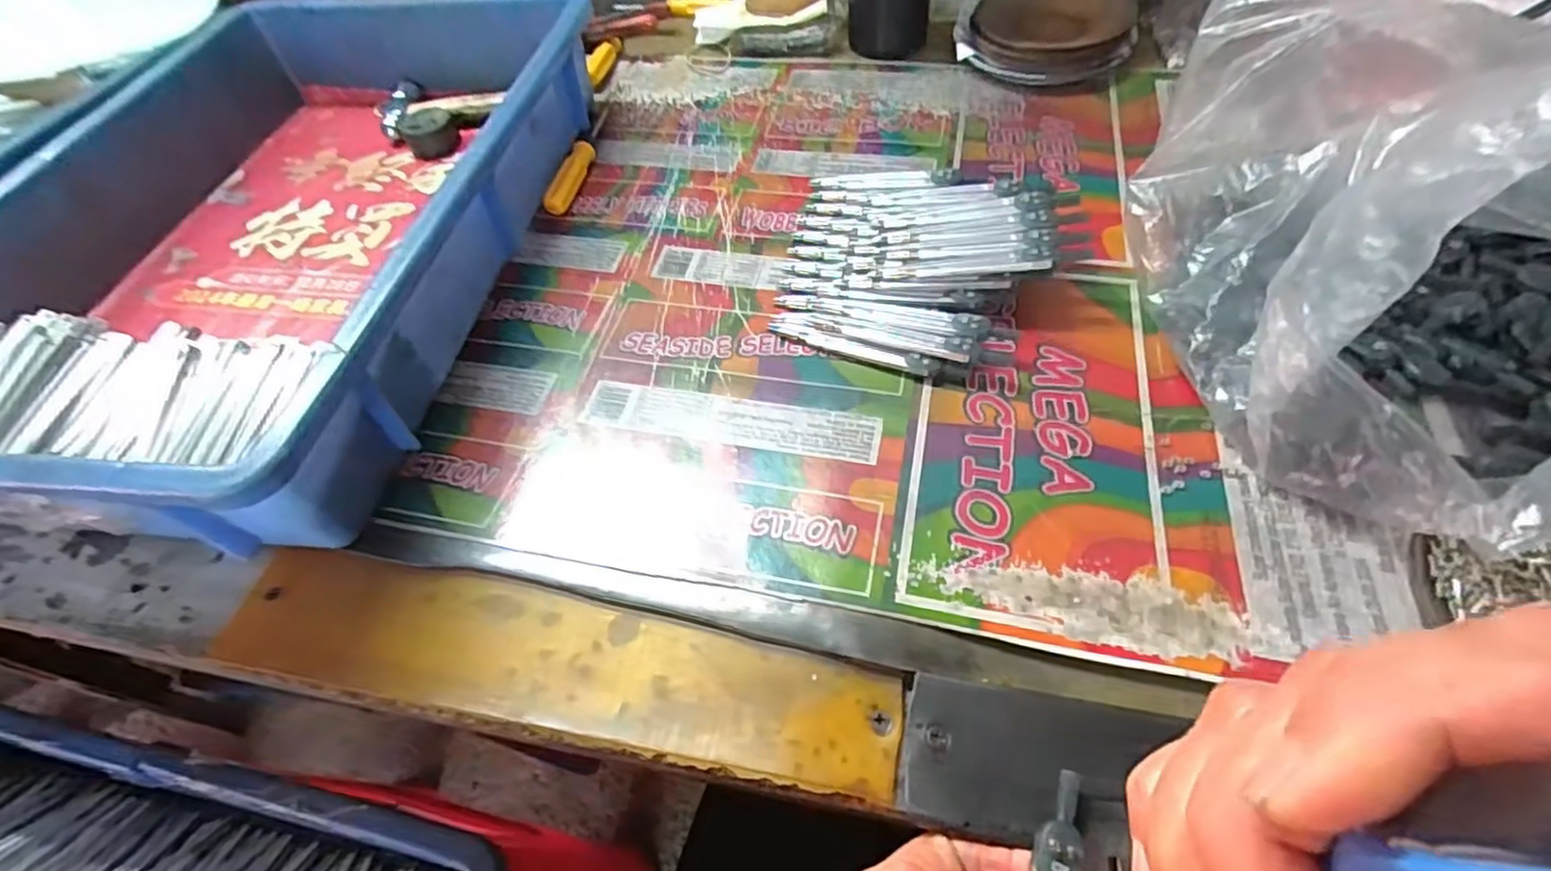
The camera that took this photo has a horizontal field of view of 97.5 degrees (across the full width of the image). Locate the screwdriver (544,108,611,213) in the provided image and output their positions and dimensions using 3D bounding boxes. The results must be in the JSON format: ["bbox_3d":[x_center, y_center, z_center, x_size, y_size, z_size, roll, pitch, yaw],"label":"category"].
[{"bbox_3d":[-0.138,-0.206,0.491,0.016,0.017,0.137,4,55,8],"label":"screwdriver"}]

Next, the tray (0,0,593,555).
[{"bbox_3d":[-0.308,-0.136,0.413,0.315,0.082,0.423,4,55,8],"label":"tray"}]

